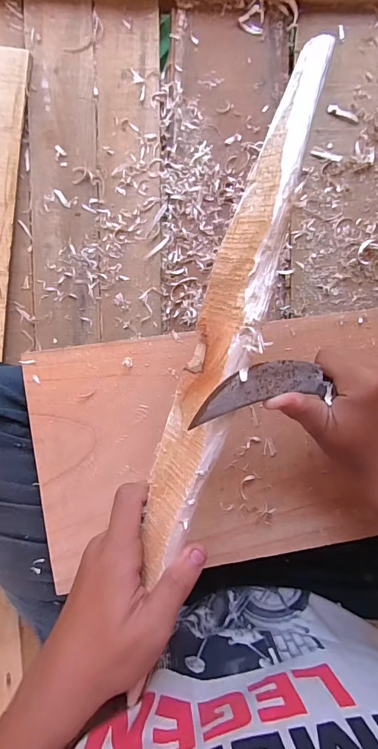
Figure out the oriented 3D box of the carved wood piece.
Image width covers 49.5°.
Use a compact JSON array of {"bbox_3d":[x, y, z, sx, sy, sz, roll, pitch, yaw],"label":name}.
[{"bbox_3d":[0.024,-0.033,0.259,0.036,0.036,0.330,17,95,-2],"label":"carved wood piece"}]

